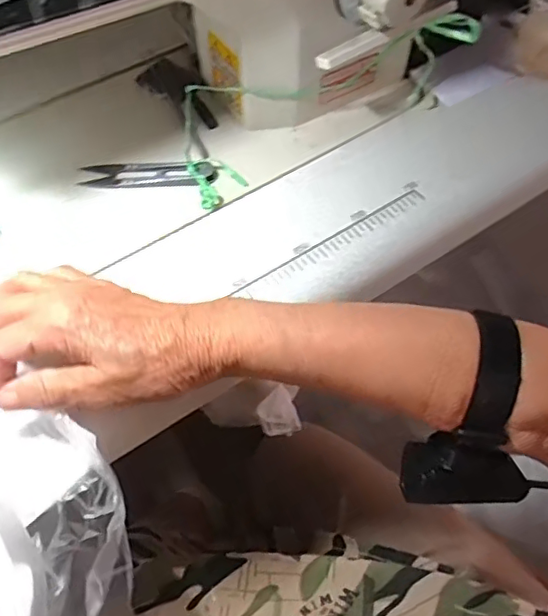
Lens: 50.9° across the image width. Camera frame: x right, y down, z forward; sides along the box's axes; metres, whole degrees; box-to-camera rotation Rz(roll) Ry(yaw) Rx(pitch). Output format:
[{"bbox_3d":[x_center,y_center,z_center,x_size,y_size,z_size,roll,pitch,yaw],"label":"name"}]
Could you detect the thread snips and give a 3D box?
[{"bbox_3d":[-0.093,-0.100,0.426,0.099,0.009,0.024,4,58,4],"label":"thread snips"}]

